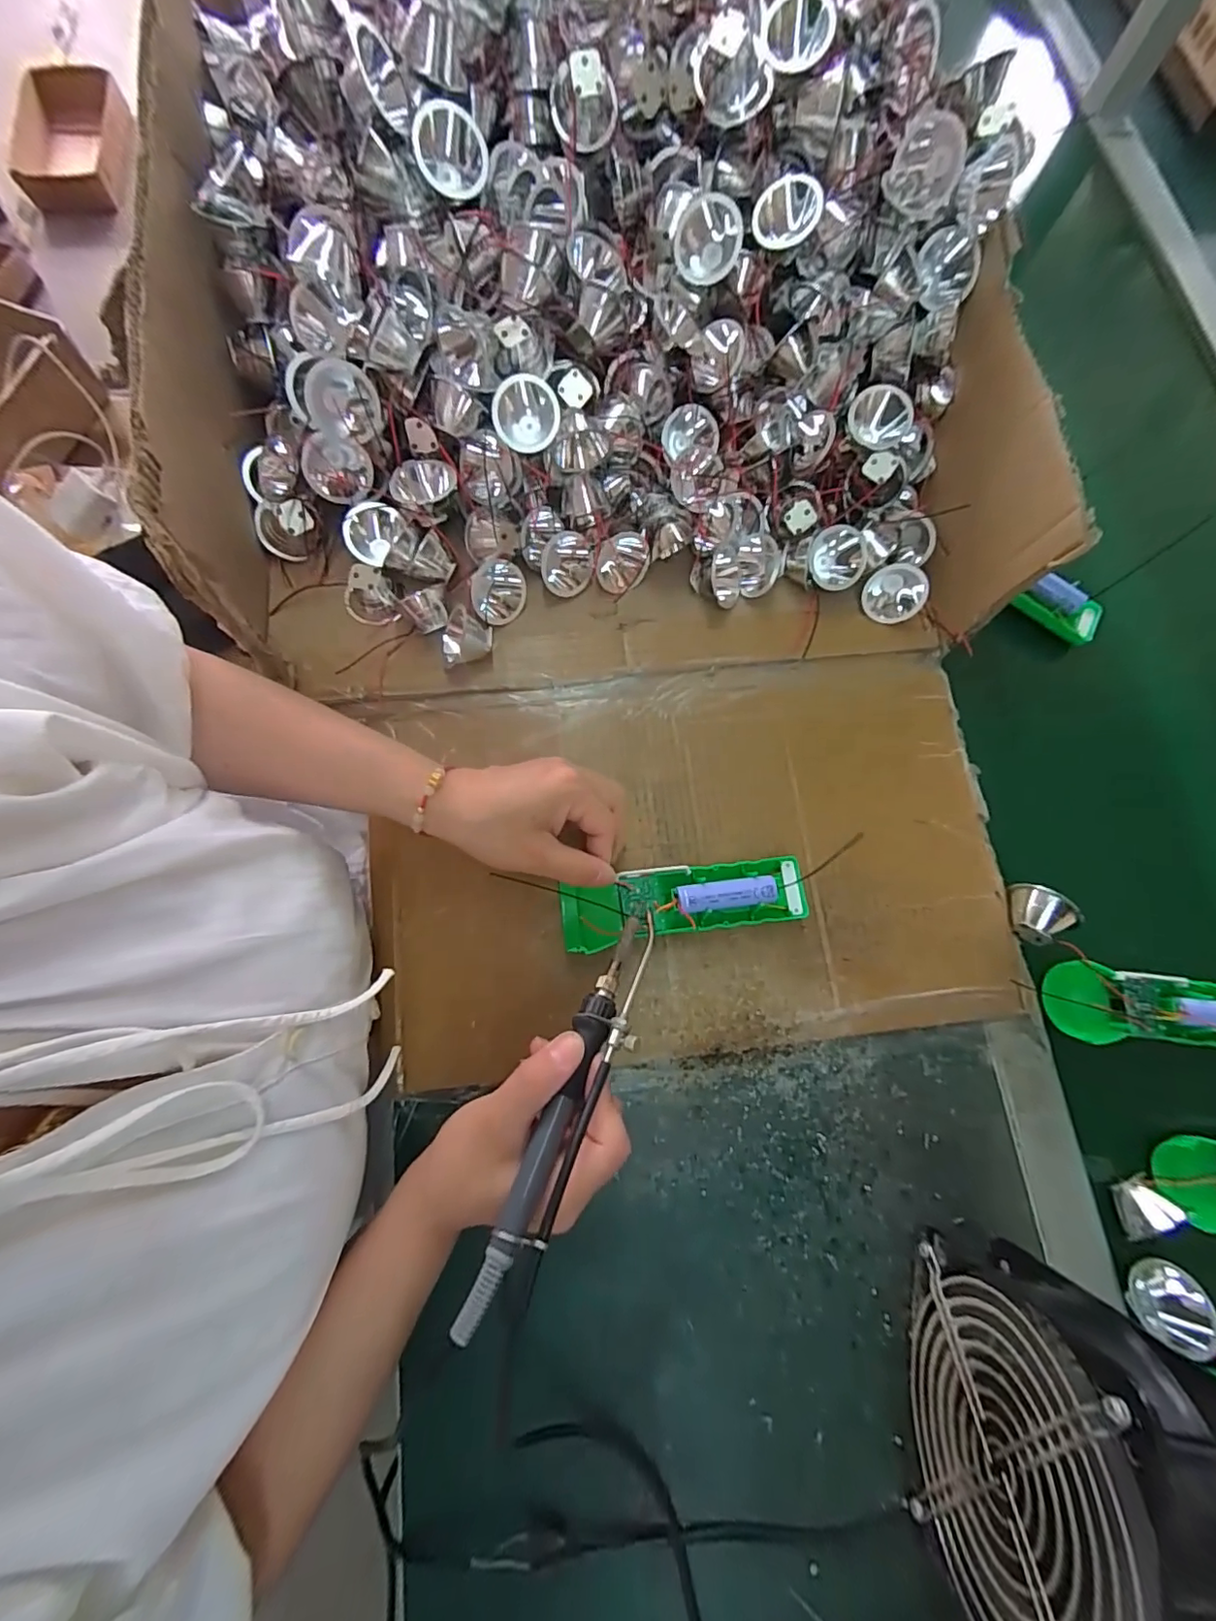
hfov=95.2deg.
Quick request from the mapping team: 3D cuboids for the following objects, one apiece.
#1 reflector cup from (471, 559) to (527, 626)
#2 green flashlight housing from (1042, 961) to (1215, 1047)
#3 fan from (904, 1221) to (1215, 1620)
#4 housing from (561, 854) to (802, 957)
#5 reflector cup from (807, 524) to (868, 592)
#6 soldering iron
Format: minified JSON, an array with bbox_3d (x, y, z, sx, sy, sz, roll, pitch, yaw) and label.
[{"bbox_3d":[-0.078,-0.161,0.403,0.038,0.022,0.043,45,125,-4],"label":"reflector cup"},{"bbox_3d":[0.365,0.129,0.364,0.146,0.022,0.048,3,77,0],"label":"green flashlight housing"},{"bbox_3d":[0.201,0.297,0.256,0.054,0.159,0.143,15,77,2],"label":"fan"},{"bbox_3d":[0.051,0.061,0.352,0.155,0.019,0.037,-5,77,-10],"label":"housing"},{"bbox_3d":[0.173,-0.189,0.418,0.036,0.044,0.022,18,34,35],"label":"reflector cup"},{"bbox_3d":[-0.014,0.136,0.279,0.027,0.033,0.203,25,52,4],"label":"soldering iron"}]

